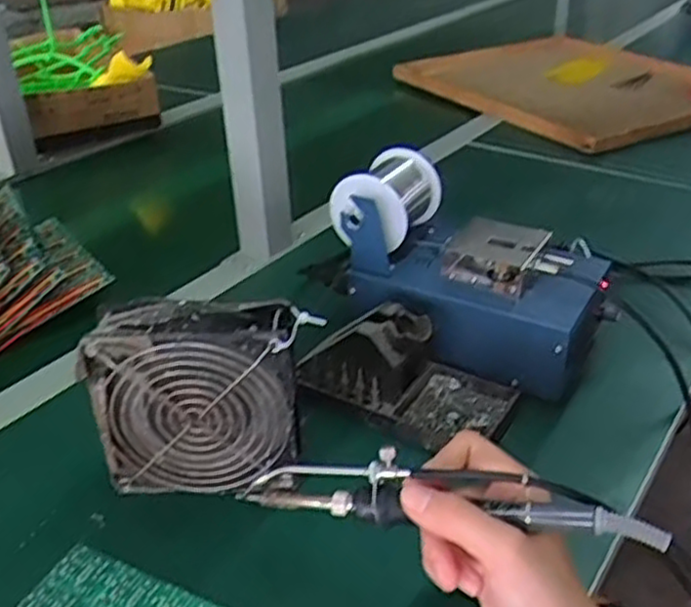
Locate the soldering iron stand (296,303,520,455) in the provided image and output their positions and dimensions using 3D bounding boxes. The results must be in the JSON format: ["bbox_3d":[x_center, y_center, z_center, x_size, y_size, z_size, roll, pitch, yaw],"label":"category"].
[{"bbox_3d":[0.045,0.044,0.528,0.142,0.065,0.078,19,41,27],"label":"soldering iron stand"}]

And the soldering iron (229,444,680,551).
[{"bbox_3d":[0.044,0.095,0.368,0.210,0.035,0.025,2,34,19],"label":"soldering iron"}]

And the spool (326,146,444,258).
[{"bbox_3d":[0.031,-0.084,0.593,0.065,0.053,0.091,15,34,26],"label":"spool"}]

